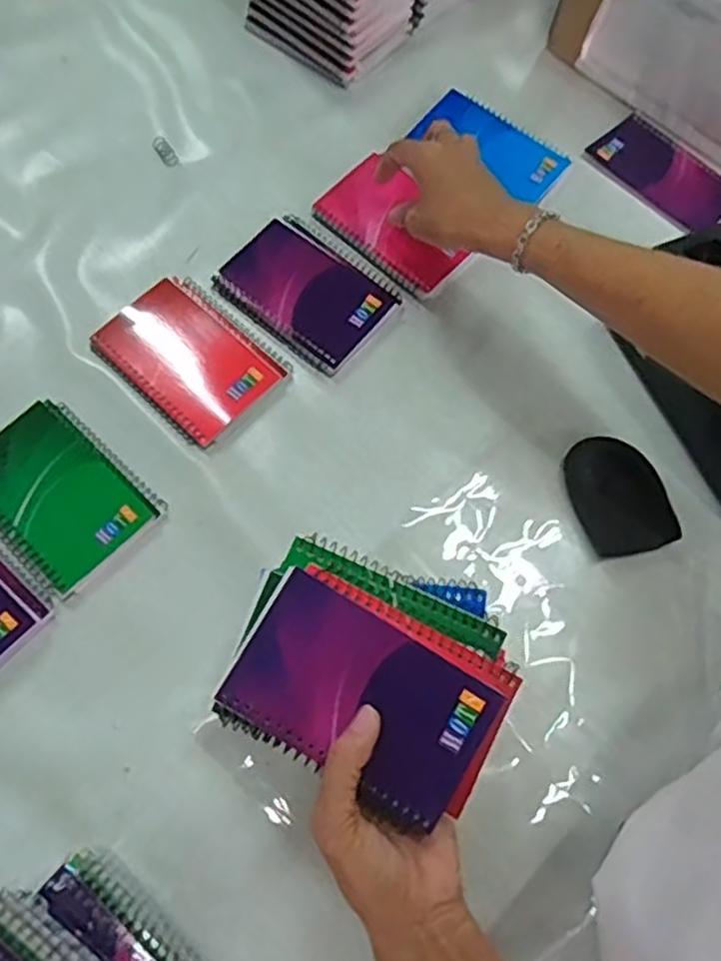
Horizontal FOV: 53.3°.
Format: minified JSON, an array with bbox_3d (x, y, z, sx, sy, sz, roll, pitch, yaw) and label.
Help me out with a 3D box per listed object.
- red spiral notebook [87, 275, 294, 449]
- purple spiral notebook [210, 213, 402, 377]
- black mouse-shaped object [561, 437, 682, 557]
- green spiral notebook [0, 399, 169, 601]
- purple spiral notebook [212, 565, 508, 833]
[{"bbox_3d":[-0.132,-0.098,0.560,0.136,0.012,0.097,41,73,12],"label":"red spiral notebook"},{"bbox_3d":[-0.044,-0.157,0.582,0.137,0.012,0.095,39,72,12],"label":"purple spiral notebook"},{"bbox_3d":[0.186,0.011,0.516,0.065,0.027,0.082,-13,70,-7],"label":"black mouse-shaped object"},{"bbox_3d":[-0.218,0.006,0.514,0.135,0.010,0.094,41,73,12],"label":"green spiral notebook"},{"bbox_3d":[-0.001,0.116,0.376,0.131,0.007,0.083,31,84,2],"label":"purple spiral notebook"}]

